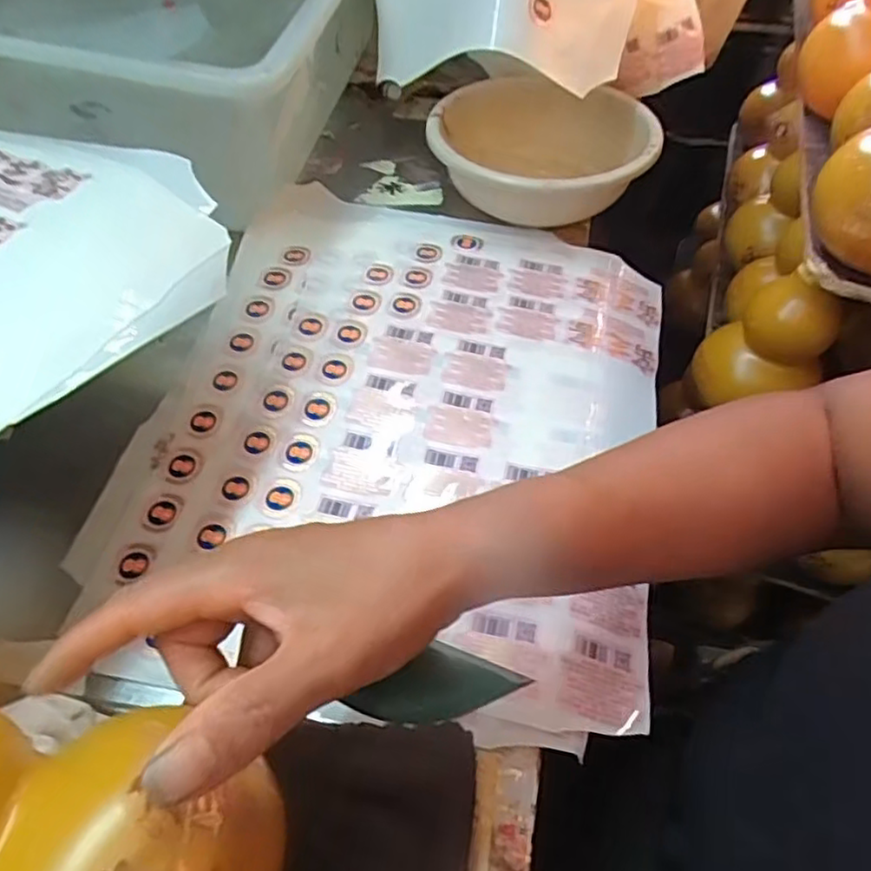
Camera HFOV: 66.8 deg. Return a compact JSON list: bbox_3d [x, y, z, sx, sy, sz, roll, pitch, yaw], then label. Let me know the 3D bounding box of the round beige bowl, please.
[{"bbox_3d":[0.093,-0.251,0.593,0.186,0.068,0.184,1,53,-1],"label":"round beige bowl"}]

